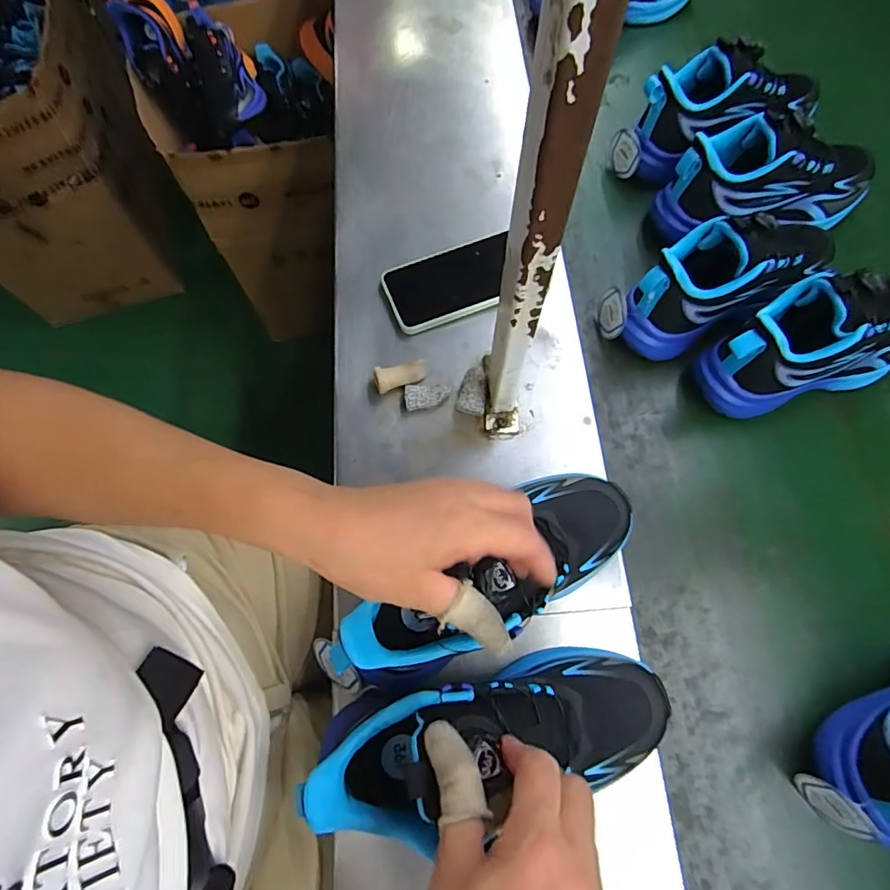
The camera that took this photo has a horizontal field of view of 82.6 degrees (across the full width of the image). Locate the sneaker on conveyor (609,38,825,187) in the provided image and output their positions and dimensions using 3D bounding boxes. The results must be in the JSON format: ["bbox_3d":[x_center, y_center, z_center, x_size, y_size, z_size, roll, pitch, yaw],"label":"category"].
[{"bbox_3d":[0.306,-0.369,0.551,0.224,0.117,0.073,-22,69,-11],"label":"sneaker on conveyor"}]

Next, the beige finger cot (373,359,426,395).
[{"bbox_3d":[-0.041,-0.063,0.471,0.048,0.019,0.022,-11,67,-7],"label":"beige finger cot"}]

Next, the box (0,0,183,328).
[{"bbox_3d":[-1.003,-0.762,1.225,0.455,0.492,0.742,-25,70,-12],"label":"box"}]

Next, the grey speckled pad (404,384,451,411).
[{"bbox_3d":[-0.016,-0.043,0.466,0.041,0.015,0.023,-1,66,-3],"label":"grey speckled pad"}]

